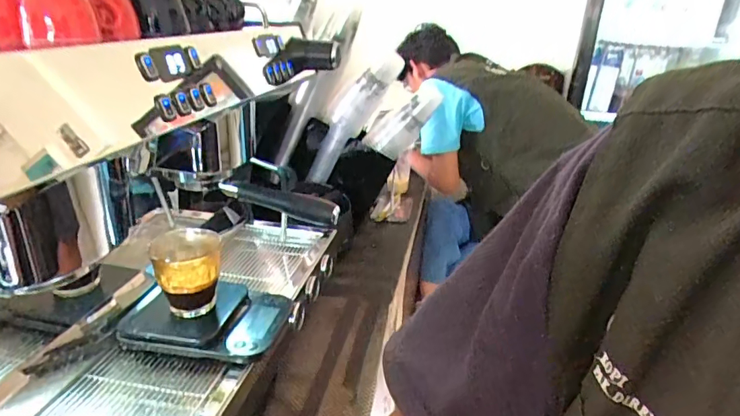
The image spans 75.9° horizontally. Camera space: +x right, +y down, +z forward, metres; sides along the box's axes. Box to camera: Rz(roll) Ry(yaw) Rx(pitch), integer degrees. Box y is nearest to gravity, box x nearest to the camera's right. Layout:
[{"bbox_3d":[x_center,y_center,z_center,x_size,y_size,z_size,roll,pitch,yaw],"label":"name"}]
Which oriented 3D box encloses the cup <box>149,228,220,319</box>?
[{"bbox_3d":[-0.226,0.082,0.591,0.081,0.091,0.076,-8,25,-24],"label":"cup"}]

